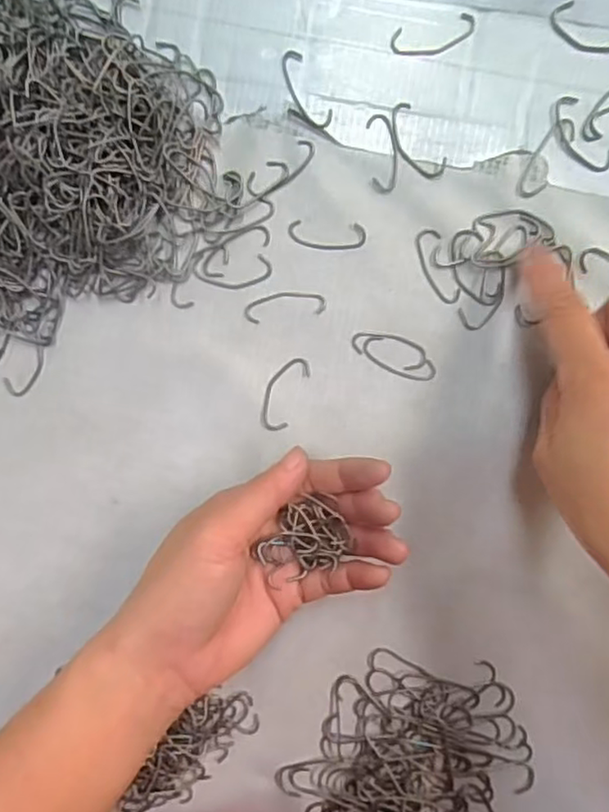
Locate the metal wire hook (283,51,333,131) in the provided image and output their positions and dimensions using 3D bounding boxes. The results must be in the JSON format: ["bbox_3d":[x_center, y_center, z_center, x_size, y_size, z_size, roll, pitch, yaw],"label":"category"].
[{"bbox_3d":[0.000,-0.149,0.297,0.014,0.004,0.039,-29,93,6],"label":"metal wire hook"}]

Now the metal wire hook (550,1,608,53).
[{"bbox_3d":[0.131,-0.171,0.286,0.038,0.004,0.018,23,96,2],"label":"metal wire hook"}]

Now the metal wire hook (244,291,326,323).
[{"bbox_3d":[-0.010,-0.049,0.308,0.040,0.004,0.013,-8,95,5],"label":"metal wire hook"}]

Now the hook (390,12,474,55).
[{"bbox_3d":[0.060,-0.172,0.292,0.039,0.004,0.014,-11,94,5],"label":"hook"}]

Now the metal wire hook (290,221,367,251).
[{"bbox_3d":[0.011,-0.082,0.302,0.037,0.004,0.013,5,96,4],"label":"metal wire hook"}]

